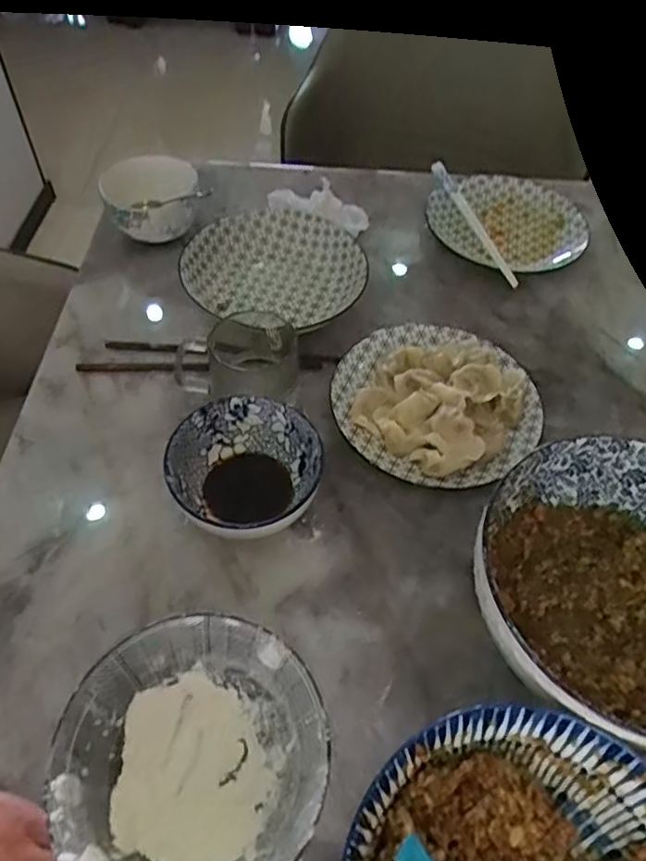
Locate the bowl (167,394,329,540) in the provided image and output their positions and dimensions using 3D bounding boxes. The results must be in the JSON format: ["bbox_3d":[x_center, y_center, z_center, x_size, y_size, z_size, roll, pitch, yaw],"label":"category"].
[{"bbox_3d":[-0.064,0.041,0.515,0.119,0.067,0.125,1,53,-2],"label":"bowl"}]

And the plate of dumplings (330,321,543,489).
[{"bbox_3d":[0.113,-0.035,0.595,0.190,0.045,0.196,1,53,-2],"label":"plate of dumplings"}]

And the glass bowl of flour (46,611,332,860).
[{"bbox_3d":[-0.076,0.208,0.381,0.149,0.080,0.155,1,53,-2],"label":"glass bowl of flour"}]

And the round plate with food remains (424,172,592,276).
[{"bbox_3d":[0.237,-0.274,0.791,0.195,0.029,0.186,1,53,-2],"label":"round plate with food remains"}]

